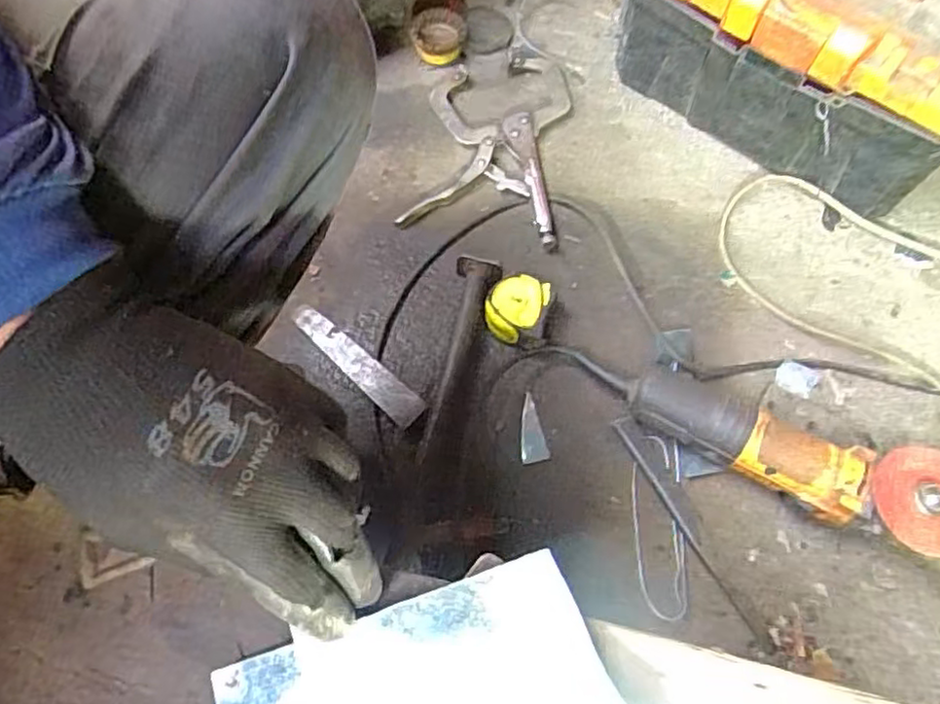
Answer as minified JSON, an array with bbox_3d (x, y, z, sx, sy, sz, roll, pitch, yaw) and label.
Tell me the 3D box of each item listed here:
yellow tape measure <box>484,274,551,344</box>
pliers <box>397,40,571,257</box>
[{"bbox_3d":[0.045,-0.044,0.677,0.053,0.034,0.064,24,68,10],"label":"yellow tape measure"},{"bbox_3d":[0.028,-0.249,0.775,0.166,0.024,0.273,9,66,4],"label":"pliers"}]

